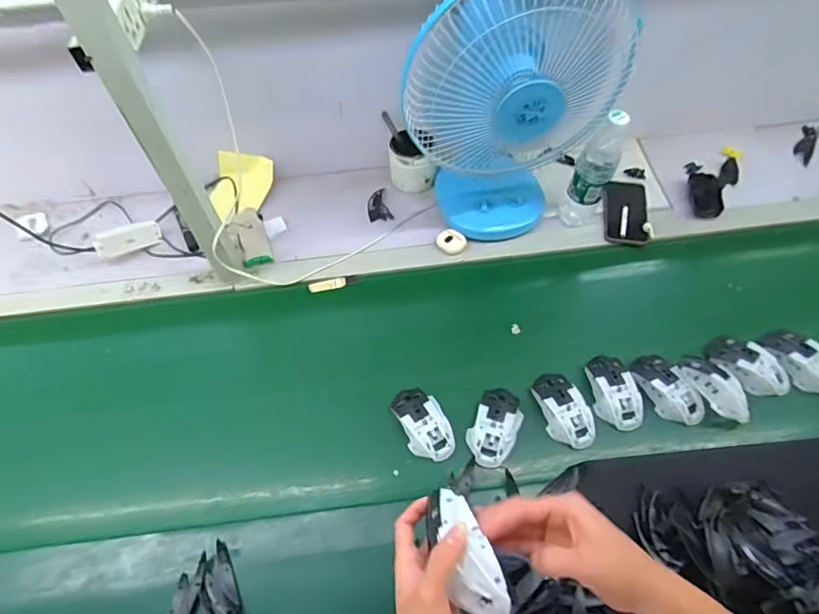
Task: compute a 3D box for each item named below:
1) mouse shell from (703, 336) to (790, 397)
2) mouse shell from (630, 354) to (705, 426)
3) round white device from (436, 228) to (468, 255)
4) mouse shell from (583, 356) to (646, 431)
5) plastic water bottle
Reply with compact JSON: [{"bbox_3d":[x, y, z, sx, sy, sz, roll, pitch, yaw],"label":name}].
[{"bbox_3d":[0.526,0.093,0.770,0.070,0.040,0.122,-35,60,-18],"label":"mouse shell"},{"bbox_3d":[0.387,0.123,0.748,0.059,0.044,0.119,-23,57,-12],"label":"mouse shell"},{"bbox_3d":[0.080,-0.123,0.924,0.054,0.016,0.053,-2,56,3],"label":"round white device"},{"bbox_3d":[0.308,0.124,0.747,0.066,0.035,0.114,-7,55,-1],"label":"mouse shell"},{"bbox_3d":[0.318,-0.233,0.859,0.065,0.242,0.052,15,58,14],"label":"plastic water bottle"}]

